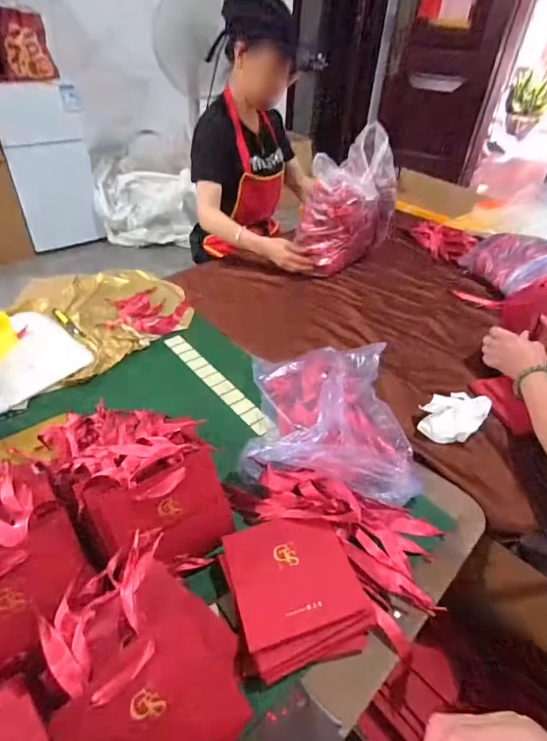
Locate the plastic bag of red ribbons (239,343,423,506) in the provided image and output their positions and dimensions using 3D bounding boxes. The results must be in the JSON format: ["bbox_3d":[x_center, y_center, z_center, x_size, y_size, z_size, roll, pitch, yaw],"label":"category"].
[{"bbox_3d":[0.083,0.070,0.714,0.256,0.080,0.344,2,40,-3],"label":"plastic bag of red ribbons"}]

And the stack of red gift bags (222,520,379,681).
[{"bbox_3d":[0.026,0.259,0.513,0.155,0.043,0.159,-9,41,-15],"label":"stack of red gift bags"}]

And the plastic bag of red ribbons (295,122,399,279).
[{"bbox_3d":[0.208,-0.445,1.152,0.246,0.350,0.148,-26,48,-31],"label":"plastic bag of red ribbons"}]

